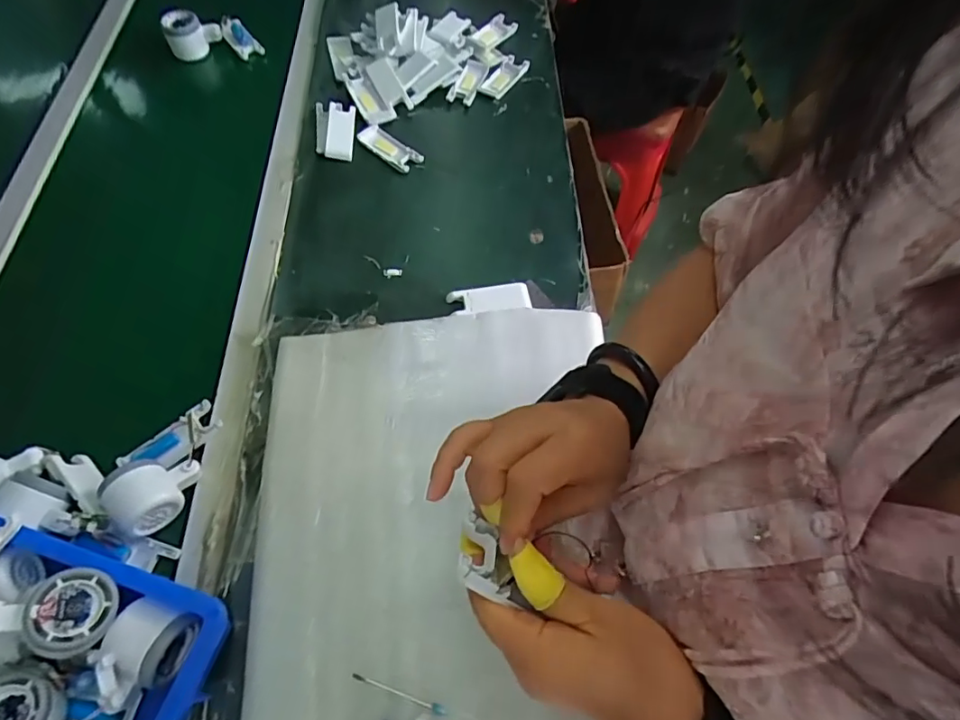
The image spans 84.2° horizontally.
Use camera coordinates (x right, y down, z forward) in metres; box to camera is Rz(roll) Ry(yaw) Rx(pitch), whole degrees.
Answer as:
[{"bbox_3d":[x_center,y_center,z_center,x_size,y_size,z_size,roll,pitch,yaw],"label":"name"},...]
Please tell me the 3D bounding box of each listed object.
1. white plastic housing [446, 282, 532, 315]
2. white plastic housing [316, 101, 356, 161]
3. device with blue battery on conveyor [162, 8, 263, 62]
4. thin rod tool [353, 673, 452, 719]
[{"bbox_3d":[0.012,-0.077,0.666,0.101,0.011,0.035,-7,61,-6],"label":"white plastic housing"},{"bbox_3d":[-0.218,-0.341,0.801,0.059,0.020,0.106,-3,70,2],"label":"white plastic housing"},{"bbox_3d":[-0.441,-0.543,0.881,0.149,0.062,0.057,-1,61,-3],"label":"device with blue battery on conveyor"},{"bbox_3d":[-0.058,0.296,0.463,0.113,0.004,0.010,19,62,8],"label":"thin rod tool"}]

